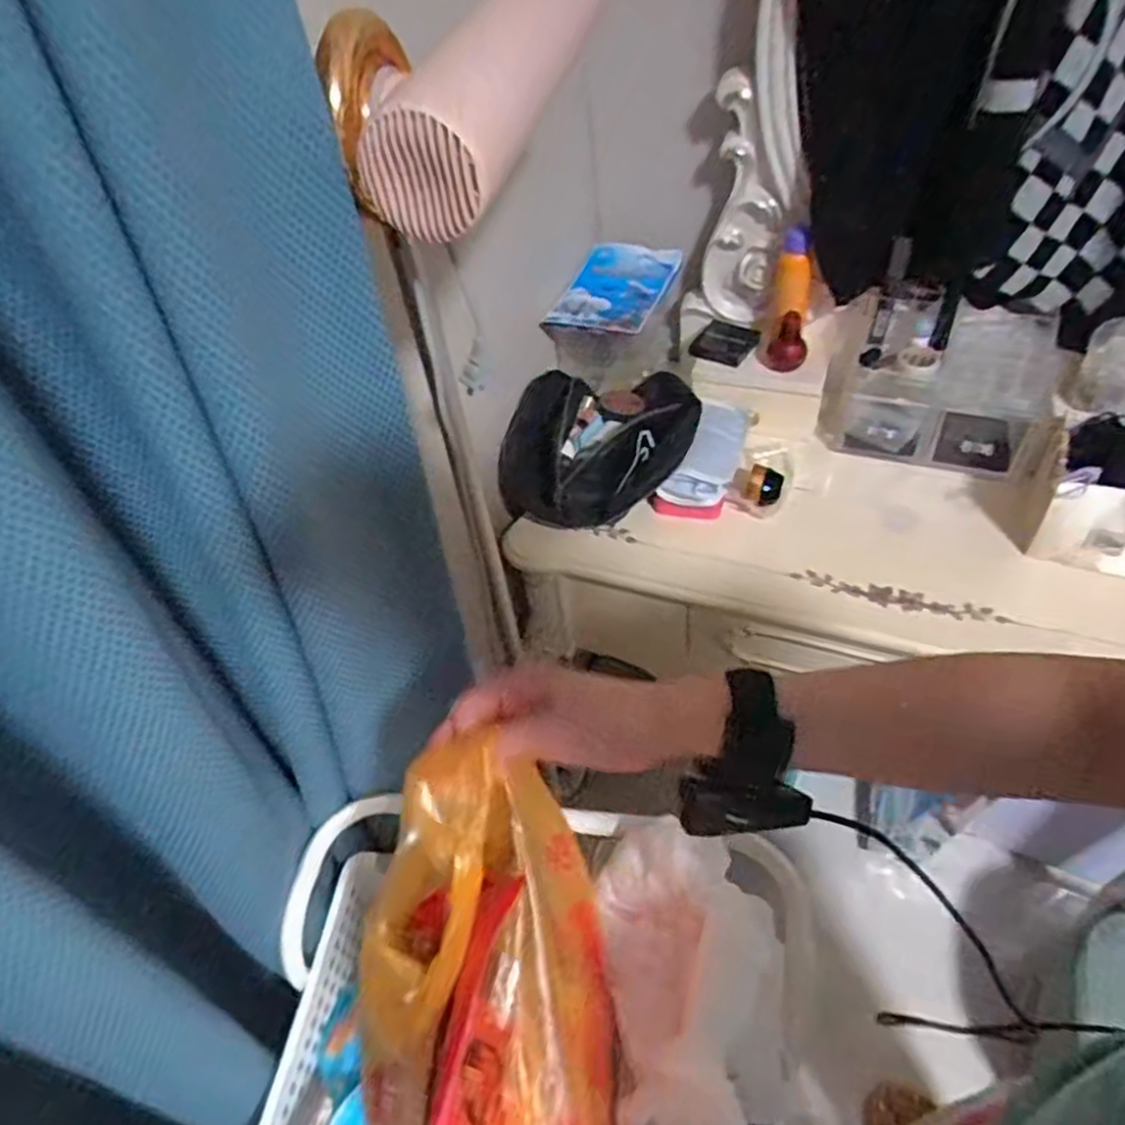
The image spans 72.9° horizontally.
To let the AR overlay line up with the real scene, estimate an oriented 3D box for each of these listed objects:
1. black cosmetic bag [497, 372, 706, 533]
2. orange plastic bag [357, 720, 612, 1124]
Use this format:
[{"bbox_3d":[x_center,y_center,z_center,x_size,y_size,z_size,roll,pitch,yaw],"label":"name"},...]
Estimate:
[{"bbox_3d":[0.058,-0.161,1.015,0.212,0.155,0.233,16,52,20],"label":"black cosmetic bag"},{"bbox_3d":[-0.037,0.272,0.429,0.120,0.155,0.339,-5,86,2],"label":"orange plastic bag"}]

